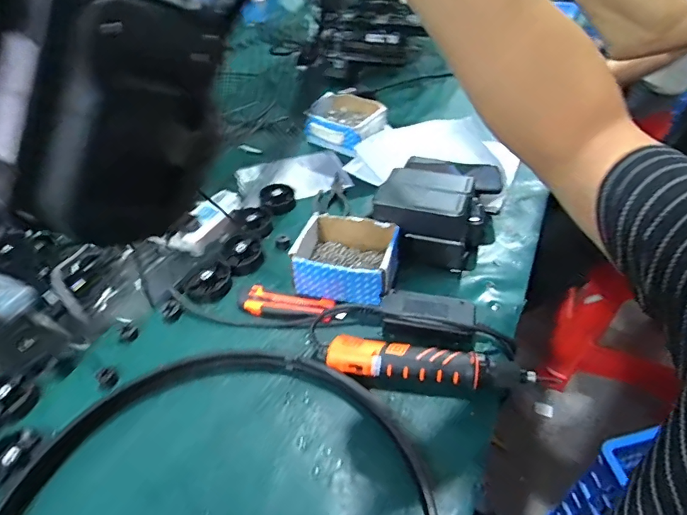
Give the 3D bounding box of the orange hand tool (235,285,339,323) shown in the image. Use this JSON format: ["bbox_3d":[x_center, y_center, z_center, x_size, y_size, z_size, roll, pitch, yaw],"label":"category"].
[{"bbox_3d":[-0.085,0.068,0.651,0.139,0.015,0.042,6,46,11],"label":"orange hand tool"}]

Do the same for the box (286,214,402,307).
[{"bbox_3d":[0.006,0.005,0.666,0.134,0.079,0.116,12,47,16],"label":"box"}]

